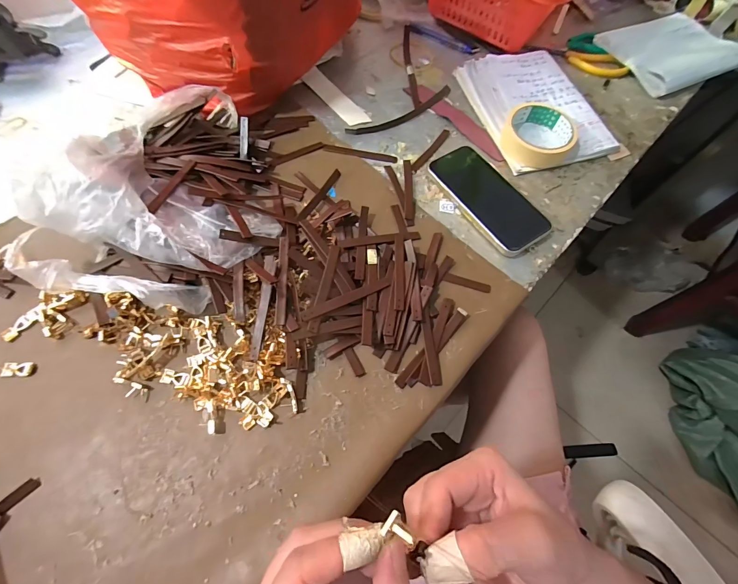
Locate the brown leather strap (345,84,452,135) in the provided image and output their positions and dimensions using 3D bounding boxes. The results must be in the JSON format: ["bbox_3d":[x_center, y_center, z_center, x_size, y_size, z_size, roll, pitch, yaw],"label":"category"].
[{"bbox_3d":[0.051,-0.254,0.503,0.182,0.006,0.026,-31,70,-17],"label":"brown leather strap"}]

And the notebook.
[{"bbox_3d":[0.235,-0.272,0.512,0.158,0.017,0.224,-14,66,-10],"label":"notebook"}]

